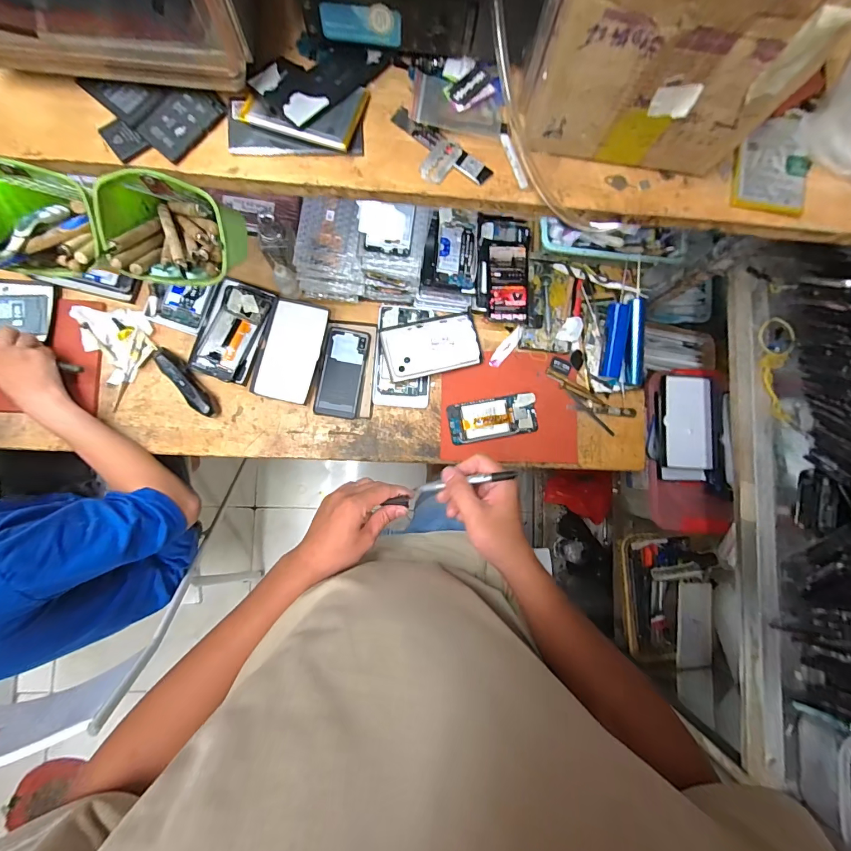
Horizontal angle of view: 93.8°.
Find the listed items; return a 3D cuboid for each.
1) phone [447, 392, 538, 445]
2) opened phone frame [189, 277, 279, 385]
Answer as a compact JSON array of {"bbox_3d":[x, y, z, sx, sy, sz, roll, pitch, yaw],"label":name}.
[{"bbox_3d":[0.124,-0.013,0.727,0.161,0.009,0.072,-8,86,-5],"label":"phone"},{"bbox_3d":[-0.336,-0.168,0.699,0.100,0.024,0.175,19,84,-3],"label":"opened phone frame"}]

